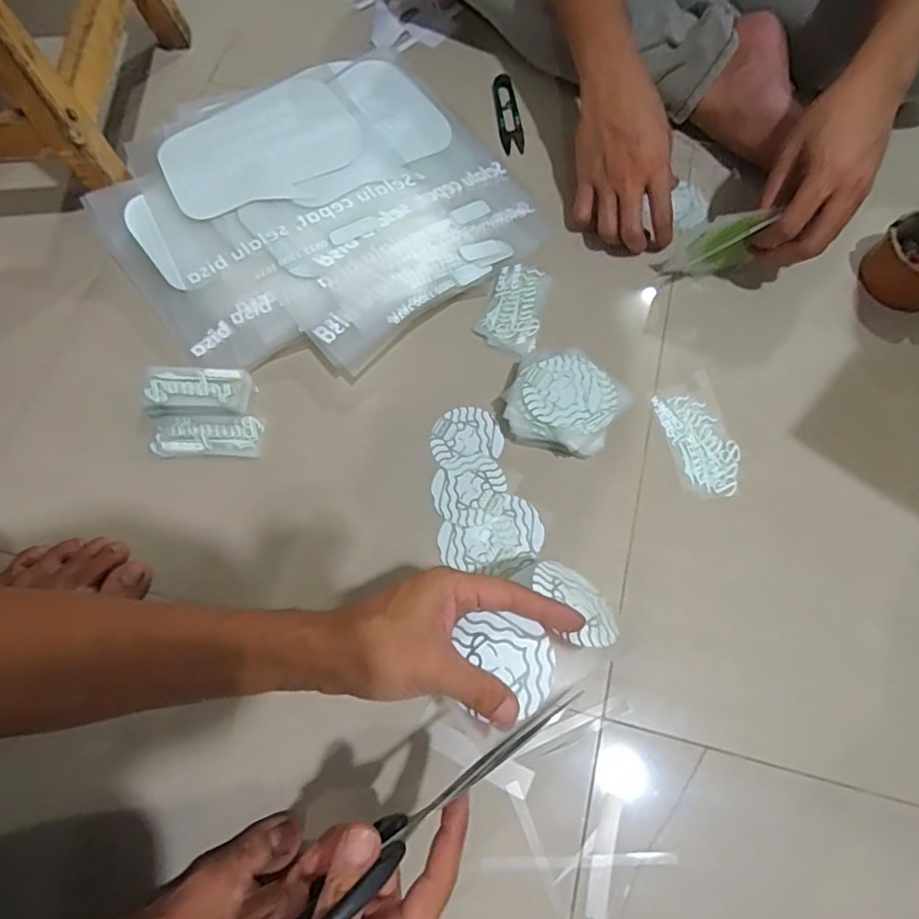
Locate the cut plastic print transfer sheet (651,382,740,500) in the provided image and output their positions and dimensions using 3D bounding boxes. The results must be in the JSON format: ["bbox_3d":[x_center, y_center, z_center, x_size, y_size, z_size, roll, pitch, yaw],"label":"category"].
[{"bbox_3d":[0.221,-0.019,0.528,0.057,0.004,0.112,-14,70,-3],"label":"cut plastic print transfer sheet"}]

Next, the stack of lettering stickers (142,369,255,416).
[{"bbox_3d":[-0.251,-0.065,0.543,0.098,0.021,0.041,-1,69,2],"label":"stack of lettering stickers"}]

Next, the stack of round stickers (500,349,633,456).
[{"bbox_3d":[0.095,-0.050,0.522,0.099,0.039,0.091,24,72,11],"label":"stack of round stickers"}]

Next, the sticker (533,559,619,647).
[{"bbox_3d":[0.079,0.097,0.385,0.052,0.005,0.066,6,40,-37],"label":"sticker"}]

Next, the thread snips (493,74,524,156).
[{"bbox_3d":[0.057,-0.409,0.672,0.029,0.004,0.118,-6,69,0],"label":"thread snips"}]

